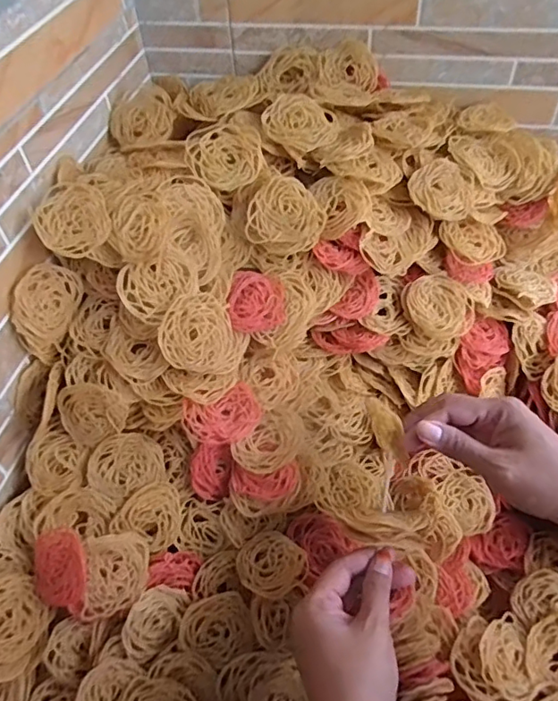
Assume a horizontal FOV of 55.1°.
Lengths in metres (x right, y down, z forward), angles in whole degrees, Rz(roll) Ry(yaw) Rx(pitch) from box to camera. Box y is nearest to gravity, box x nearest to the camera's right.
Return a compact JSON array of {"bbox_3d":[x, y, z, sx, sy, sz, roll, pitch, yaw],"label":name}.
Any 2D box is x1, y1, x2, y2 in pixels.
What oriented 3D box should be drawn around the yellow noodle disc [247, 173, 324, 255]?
[{"bbox_3d":[0.005,-0.118,0.469,0.066,0.019,0.065,0,85,0],"label":"yellow noodle disc"}]

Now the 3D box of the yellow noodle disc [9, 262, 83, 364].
[{"bbox_3d":[-0.193,-0.035,0.450,0.026,0.065,0.065,14,52,15],"label":"yellow noodle disc"}]

